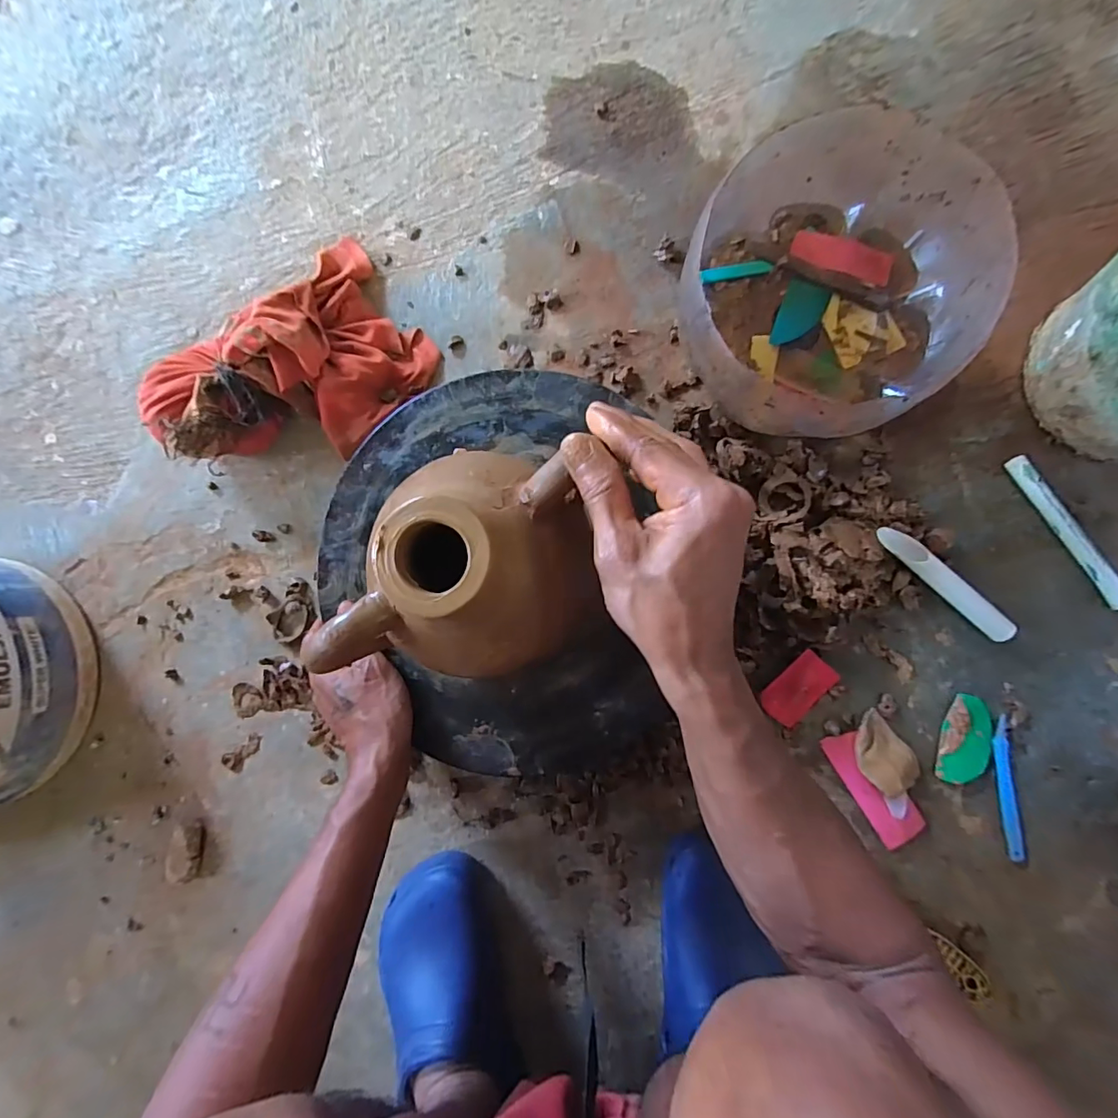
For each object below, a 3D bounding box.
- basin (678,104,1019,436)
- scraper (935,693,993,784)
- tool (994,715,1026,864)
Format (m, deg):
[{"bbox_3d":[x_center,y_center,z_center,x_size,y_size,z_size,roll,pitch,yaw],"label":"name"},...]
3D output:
[{"bbox_3d":[0.237,-0.233,0.466,0.237,0.128,0.250,0,88,3],"label":"basin"},{"bbox_3d":[0.387,0.172,0.487,0.042,0.007,0.082,11,88,3],"label":"scraper"},{"bbox_3d":[0.420,0.216,0.480,0.014,0.010,0.133,-7,87,3],"label":"tool"}]

